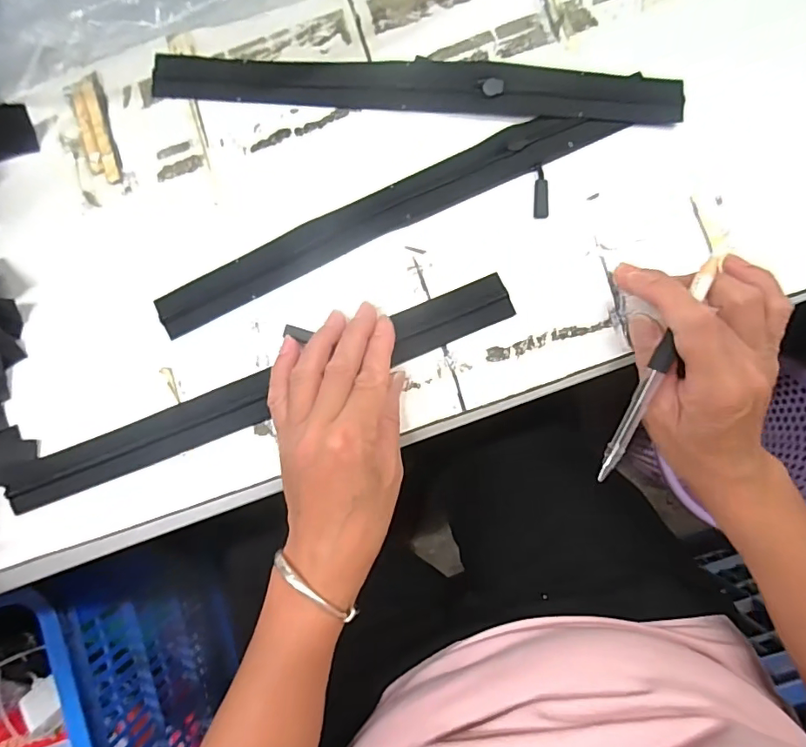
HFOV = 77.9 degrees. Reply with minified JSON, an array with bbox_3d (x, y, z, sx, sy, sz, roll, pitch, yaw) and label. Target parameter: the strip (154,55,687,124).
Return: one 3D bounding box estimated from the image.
[{"bbox_3d":[0.005,-0.193,0.334,0.348,0.007,0.035,6,85,5],"label":"strip"}]

